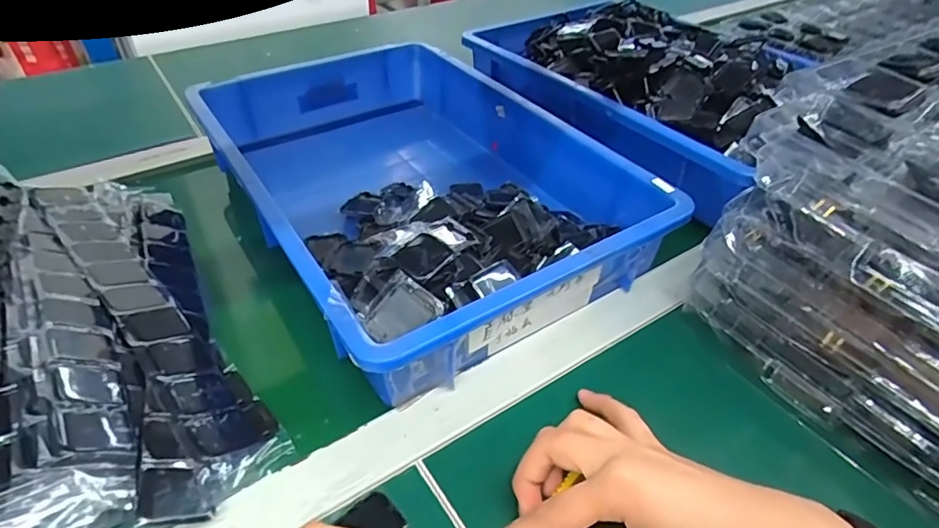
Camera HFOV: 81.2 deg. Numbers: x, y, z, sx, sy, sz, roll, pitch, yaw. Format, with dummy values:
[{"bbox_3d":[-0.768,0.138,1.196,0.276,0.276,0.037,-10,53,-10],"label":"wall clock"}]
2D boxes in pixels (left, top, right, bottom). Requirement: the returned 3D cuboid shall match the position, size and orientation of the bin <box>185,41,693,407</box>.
[{"bbox_3d":[-0.062,-0.077,0.530,0.287,0.105,0.436,-22,47,-27],"label":"bin"}]

